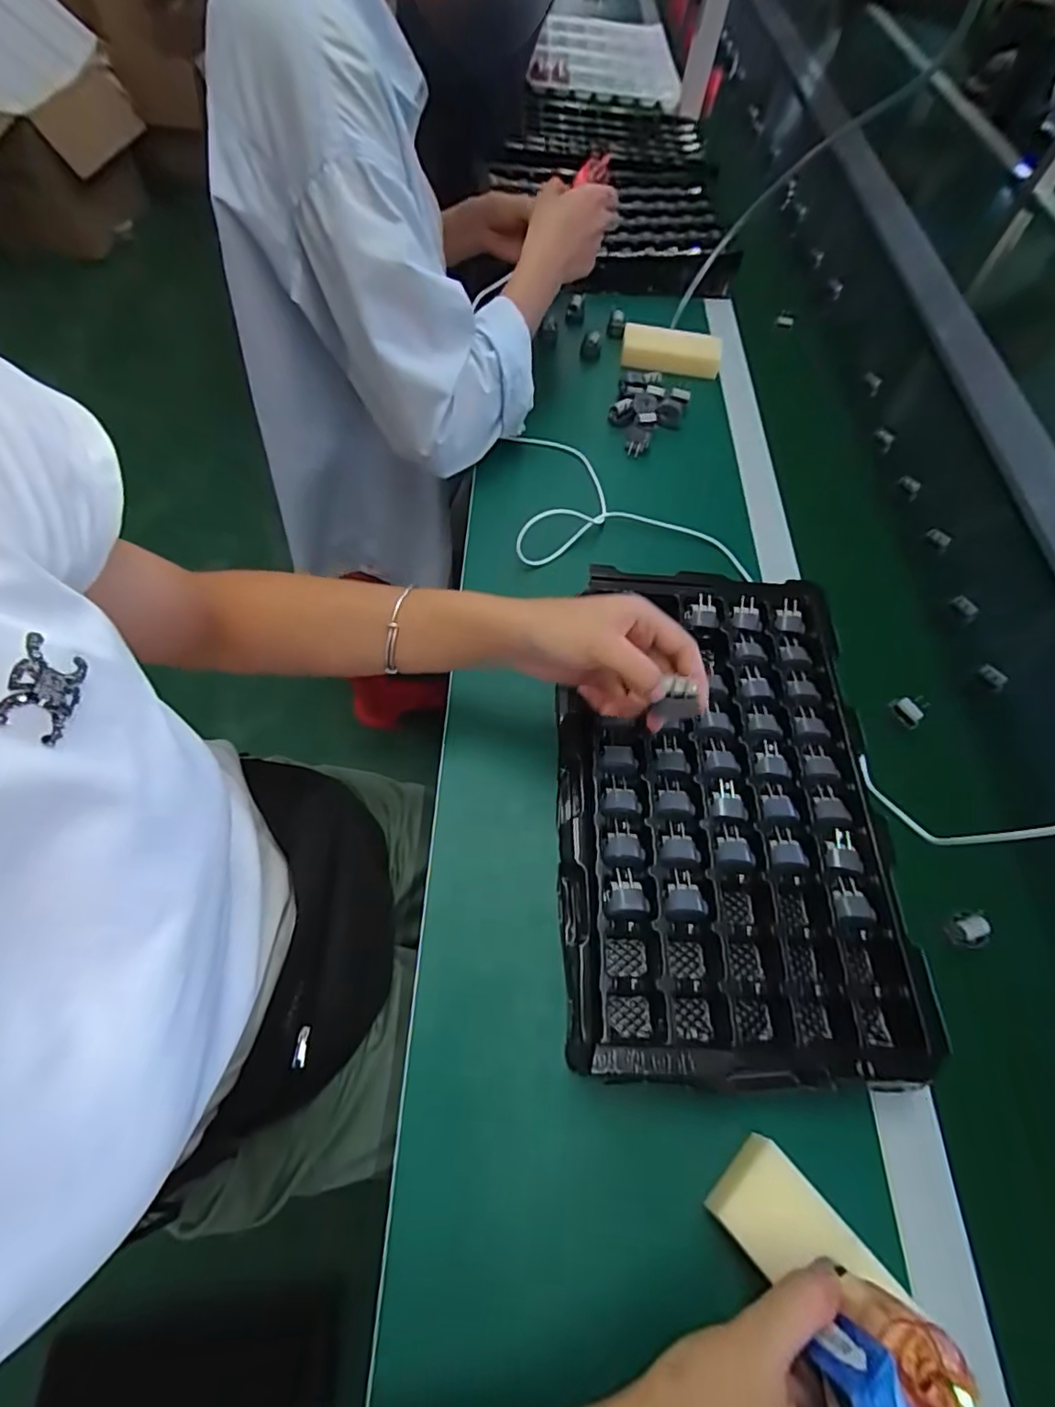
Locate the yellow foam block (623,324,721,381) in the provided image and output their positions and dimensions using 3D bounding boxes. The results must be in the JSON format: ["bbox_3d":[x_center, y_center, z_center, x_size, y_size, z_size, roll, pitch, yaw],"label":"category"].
[{"bbox_3d":[0.177,-0.435,0.706,0.119,0.030,0.055,16,62,3],"label":"yellow foam block"}]

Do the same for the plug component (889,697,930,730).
[{"bbox_3d":[0.336,0.005,0.502,0.017,0.024,0.028,-30,69,-19],"label":"plug component"}]

